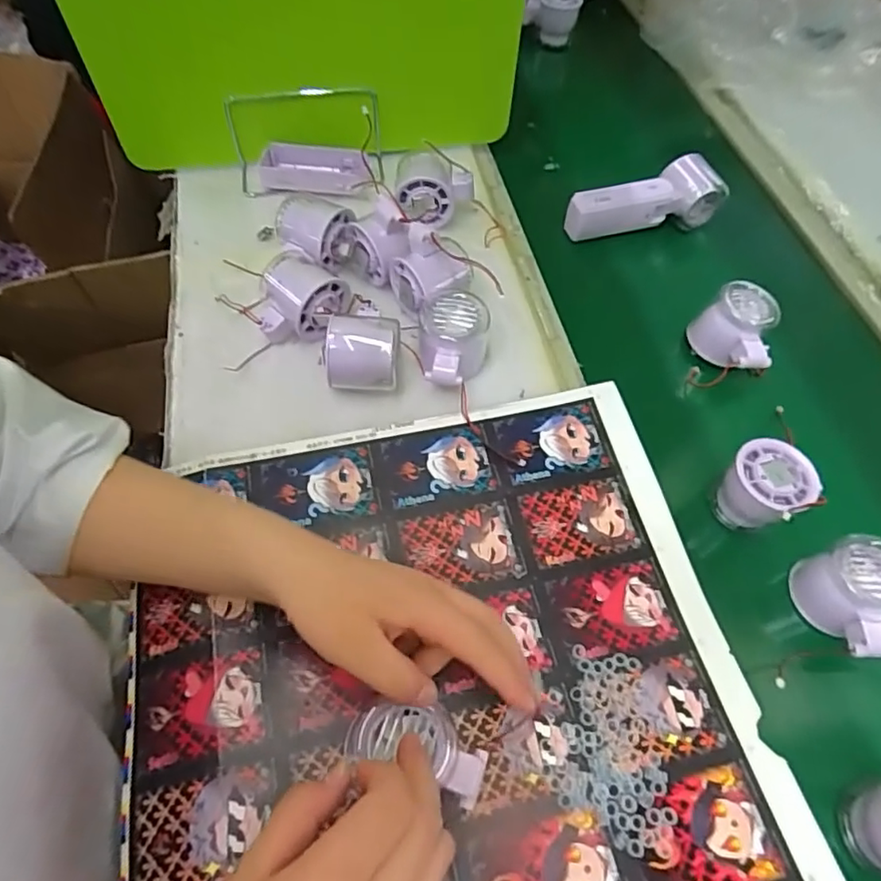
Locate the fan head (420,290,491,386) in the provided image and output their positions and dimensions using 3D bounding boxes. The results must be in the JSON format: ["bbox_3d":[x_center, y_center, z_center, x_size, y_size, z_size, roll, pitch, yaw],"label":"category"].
[{"bbox_3d":[0.011,-0.080,0.488,0.057,0.053,0.075,0,59,-5],"label":"fan head"}]

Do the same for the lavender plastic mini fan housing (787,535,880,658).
[{"bbox_3d":[0.289,0.109,0.407,0.048,0.058,0.072,-12,61,-12],"label":"lavender plastic mini fan housing"}]

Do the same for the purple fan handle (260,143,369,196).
[{"bbox_3d":[-0.134,-0.281,0.620,0.115,0.031,0.055,10,58,1],"label":"purple fan handle"}]

